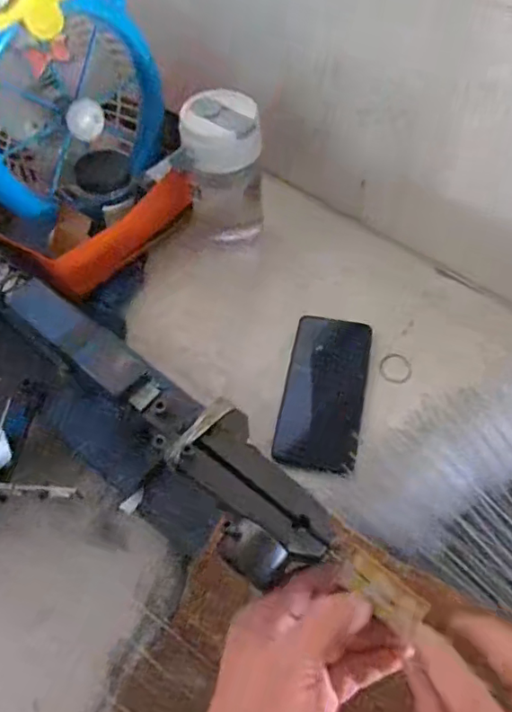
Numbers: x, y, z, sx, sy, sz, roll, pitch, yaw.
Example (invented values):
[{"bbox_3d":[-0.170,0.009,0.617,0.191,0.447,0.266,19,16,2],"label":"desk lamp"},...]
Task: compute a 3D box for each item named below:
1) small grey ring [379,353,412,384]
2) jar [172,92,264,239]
[{"bbox_3d":[0.141,0.012,0.537,0.032,0.004,0.036,14,58,11],"label":"small grey ring"},{"bbox_3d":[-0.036,-0.198,0.582,0.081,0.157,0.075,-1,57,1],"label":"jar"}]

